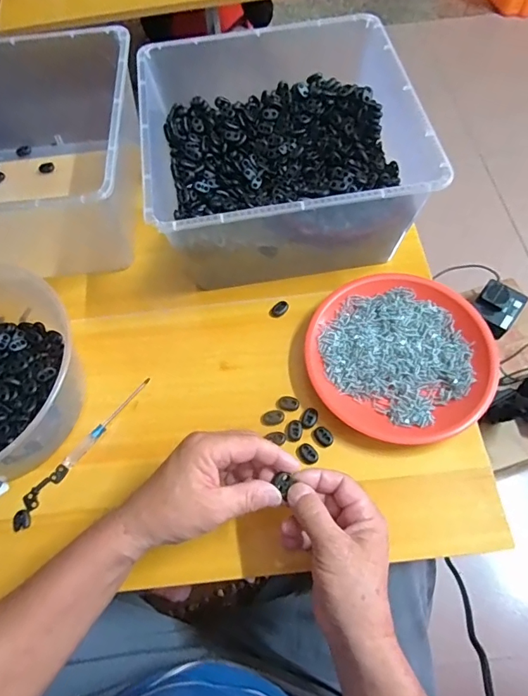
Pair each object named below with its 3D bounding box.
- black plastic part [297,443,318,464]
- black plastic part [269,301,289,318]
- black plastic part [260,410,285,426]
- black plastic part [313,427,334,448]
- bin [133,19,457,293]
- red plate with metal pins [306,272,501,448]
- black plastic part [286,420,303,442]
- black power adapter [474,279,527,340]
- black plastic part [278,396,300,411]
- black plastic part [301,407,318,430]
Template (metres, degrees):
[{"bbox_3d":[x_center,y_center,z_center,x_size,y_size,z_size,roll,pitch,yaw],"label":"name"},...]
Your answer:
[{"bbox_3d":[0.044,0.107,0.458,0.016,0.009,0.022,-40,67,-16],"label":"black plastic part"},{"bbox_3d":[0.018,-0.046,0.537,0.023,0.006,0.016,-35,66,-14],"label":"black plastic part"},{"bbox_3d":[0.009,0.074,0.477,0.024,0.004,0.017,-20,63,-7],"label":"black plastic part"},{"bbox_3d":[0.061,0.091,0.465,0.017,0.004,0.021,-36,66,-14],"label":"black plastic part"},{"bbox_3d":[0.017,-0.230,0.553,0.290,0.140,0.296,-8,63,-1],"label":"bin"},{"bbox_3d":[0.146,0.007,0.493,0.188,0.027,0.189,-1,63,3],"label":"red plate with metal pins"},{"bbox_3d":[0.032,0.086,0.468,0.016,0.004,0.022,15,65,11],"label":"black plastic part"},{"bbox_3d":[0.410,-0.070,0.798,0.073,0.051,0.079,32,69,18],"label":"black power adapter"},{"bbox_3d":[0.027,0.059,0.481,0.022,0.007,0.016,7,63,7],"label":"black plastic part"},{"bbox_3d":[0.048,0.073,0.472,0.016,0.004,0.023,20,66,13],"label":"black plastic part"}]

